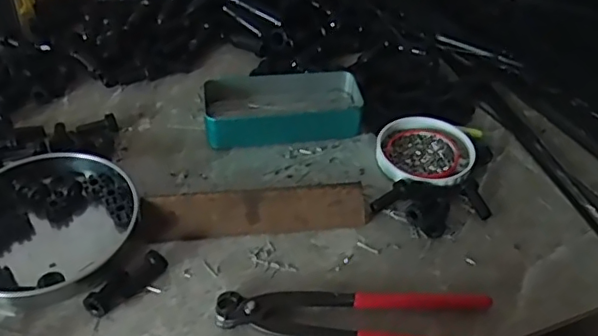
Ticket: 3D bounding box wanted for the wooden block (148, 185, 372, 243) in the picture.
[{"bbox_3d":[-0.034,0.034,0.468,0.179,0.022,0.032,-4,44,-7],"label":"wooden block"}]

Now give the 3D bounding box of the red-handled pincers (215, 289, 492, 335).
[{"bbox_3d":[0.040,0.104,0.413,0.191,0.018,0.056,5,44,2],"label":"red-handled pincers"}]

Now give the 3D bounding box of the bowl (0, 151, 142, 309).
[{"bbox_3d":[-0.197,0.045,0.453,0.134,0.028,0.131,1,43,-1],"label":"bowl"}]

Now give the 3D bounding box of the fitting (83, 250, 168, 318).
[{"bbox_3d":[-0.128,0.083,0.422,0.020,0.014,0.063,32,51,27],"label":"fitting"}]

